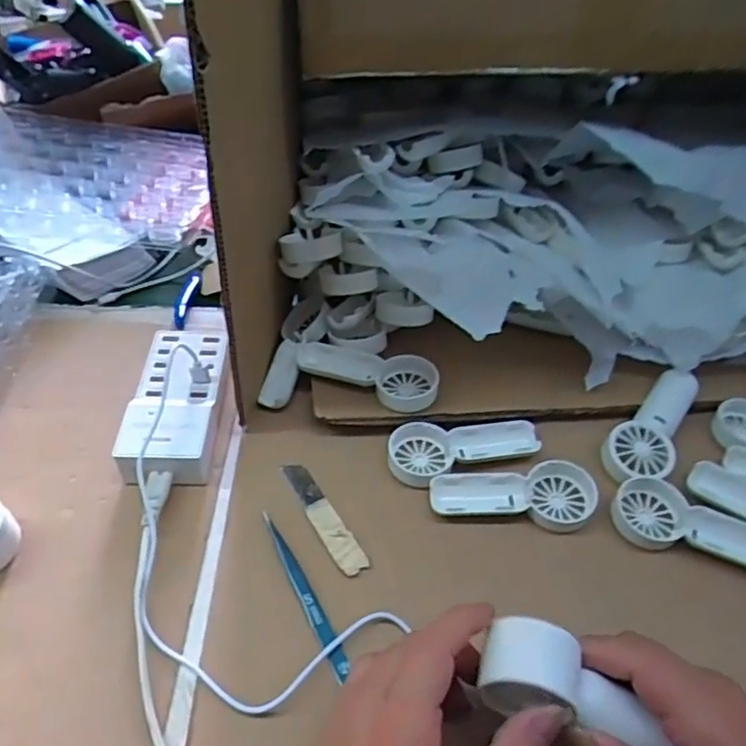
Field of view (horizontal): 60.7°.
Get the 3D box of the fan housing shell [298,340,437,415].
[{"bbox_3d":[-0.007,0.000,0.500,0.116,0.018,0.048,16,45,13],"label":"fan housing shell"}]

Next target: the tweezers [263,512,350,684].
[{"bbox_3d":[-0.043,0.139,0.404,0.011,0.014,0.117,-19,48,-22],"label":"tweezers"}]

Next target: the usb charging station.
[{"bbox_3d":[-0.147,0.022,0.485,0.064,0.041,0.150,0,46,-3],"label":"usb charging station"}]

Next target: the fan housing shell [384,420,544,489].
[{"bbox_3d":[0.065,0.052,0.473,0.109,0.022,0.050,-12,46,-15],"label":"fan housing shell"}]

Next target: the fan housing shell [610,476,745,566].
[{"bbox_3d":[0.222,0.104,0.435,0.114,0.020,0.043,15,45,13],"label":"fan housing shell"}]

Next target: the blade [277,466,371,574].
[{"bbox_3d":[-0.036,0.099,0.443,0.020,0.004,0.099,-27,50,-21],"label":"blade"}]

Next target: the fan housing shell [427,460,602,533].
[{"bbox_3d":[0.097,0.089,0.442,0.109,0.026,0.047,-3,44,-6],"label":"fan housing shell"}]

